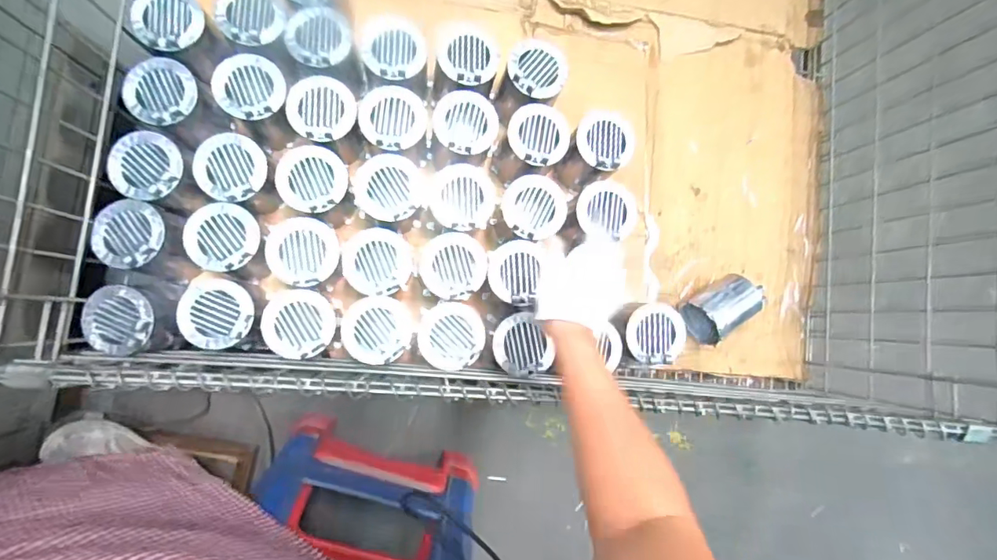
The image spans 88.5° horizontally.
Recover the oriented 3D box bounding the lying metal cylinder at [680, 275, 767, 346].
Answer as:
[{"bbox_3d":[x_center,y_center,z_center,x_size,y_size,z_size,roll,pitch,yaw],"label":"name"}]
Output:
[{"bbox_3d":[0.411,0.050,0.947,0.130,0.097,0.088,-33,91,-9],"label":"lying metal cylinder"}]

